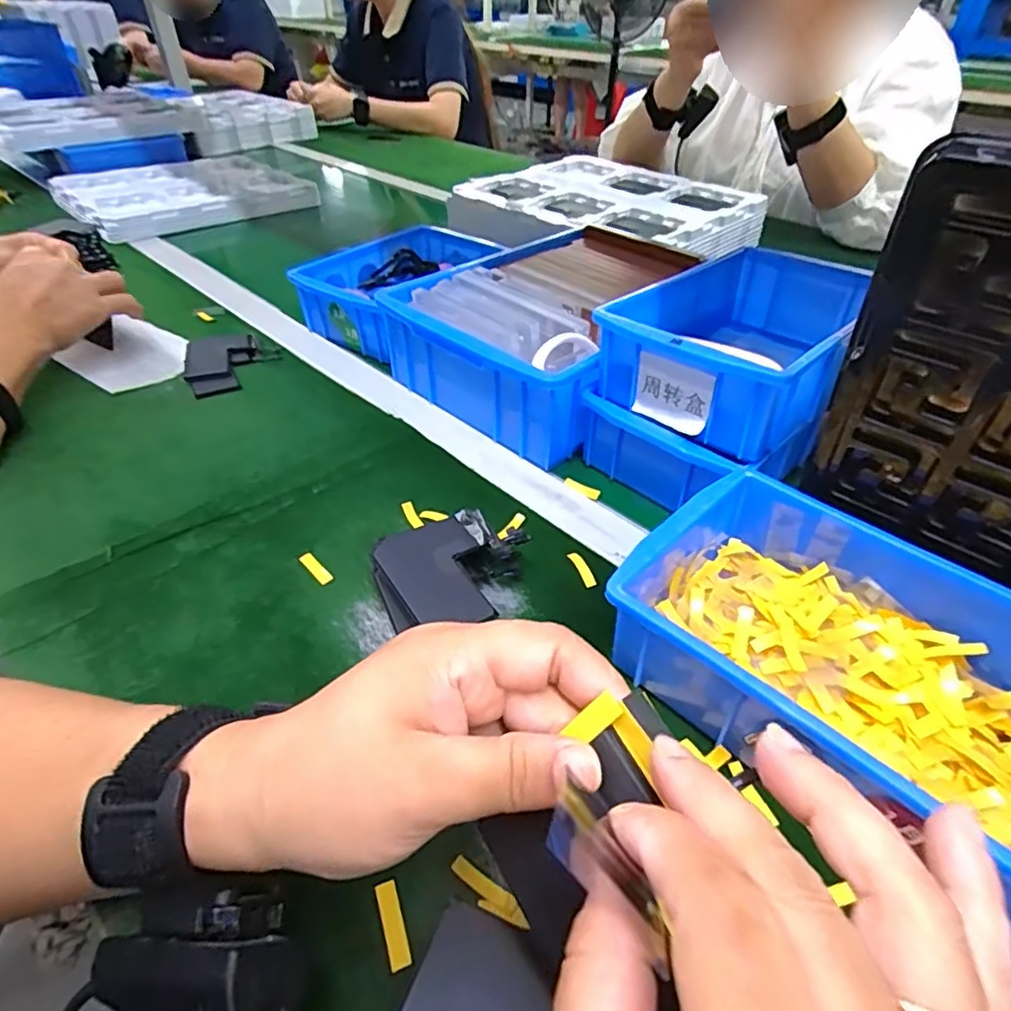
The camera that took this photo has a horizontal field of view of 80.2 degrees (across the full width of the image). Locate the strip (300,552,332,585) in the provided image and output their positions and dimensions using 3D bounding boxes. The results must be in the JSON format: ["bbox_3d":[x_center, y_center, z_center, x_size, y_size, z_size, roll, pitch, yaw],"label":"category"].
[{"bbox_3d":[-0.117,0.039,0.372,0.008,0.004,0.027,-32,51,-32],"label":"strip"}]

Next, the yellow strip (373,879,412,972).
[{"bbox_3d":[-0.044,0.162,0.232,0.007,0.004,0.029,-14,44,-17],"label":"yellow strip"}]

